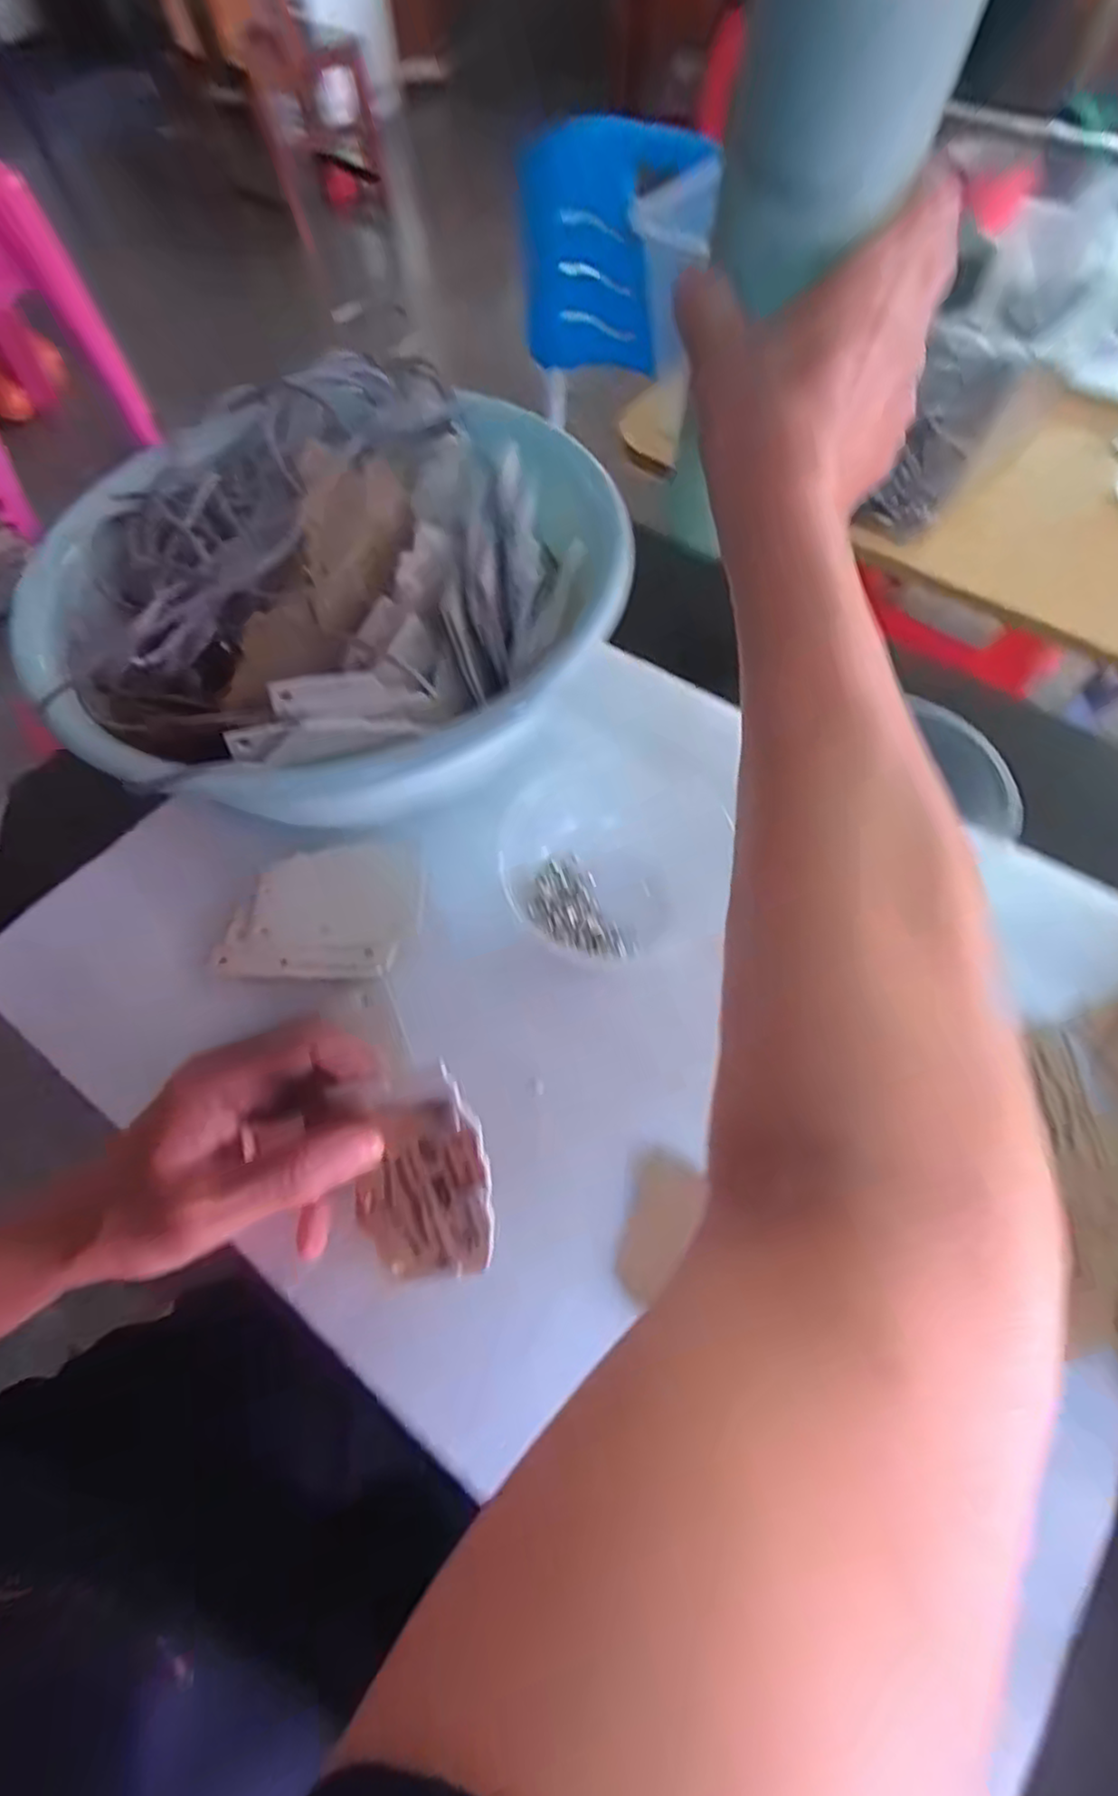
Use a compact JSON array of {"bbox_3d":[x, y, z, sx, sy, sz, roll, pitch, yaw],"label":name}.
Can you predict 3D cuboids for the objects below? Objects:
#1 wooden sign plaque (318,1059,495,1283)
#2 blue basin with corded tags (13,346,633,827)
[{"bbox_3d":[-0.053,0.107,0.271,0.055,0.008,0.082,-15,95,12],"label":"wooden sign plaque"},{"bbox_3d":[-0.121,-0.162,0.378,0.276,0.100,0.279,-1,62,2],"label":"blue basin with corded tags"}]

